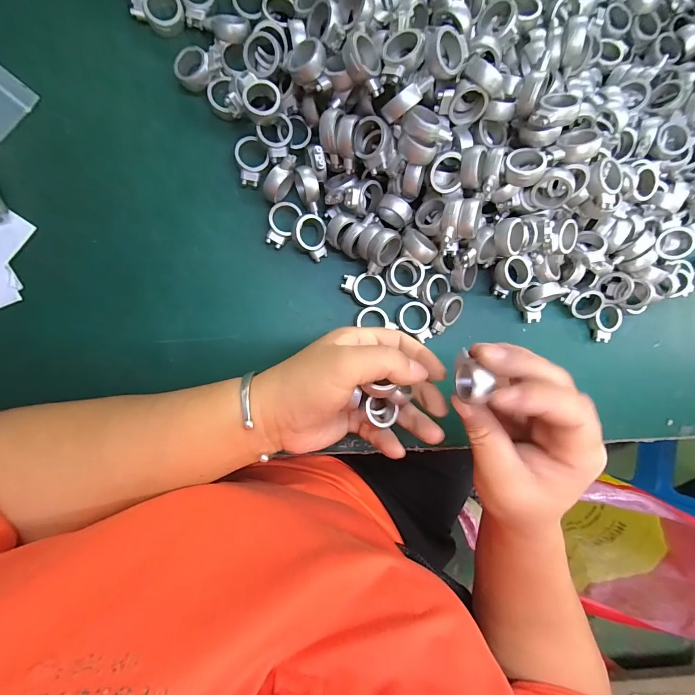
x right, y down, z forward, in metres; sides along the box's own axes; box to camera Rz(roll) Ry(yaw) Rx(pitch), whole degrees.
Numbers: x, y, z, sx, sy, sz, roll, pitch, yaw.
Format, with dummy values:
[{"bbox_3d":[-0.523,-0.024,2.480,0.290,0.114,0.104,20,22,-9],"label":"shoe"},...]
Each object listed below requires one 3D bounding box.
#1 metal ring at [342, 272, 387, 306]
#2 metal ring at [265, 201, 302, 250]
[{"bbox_3d":[0.012,-0.046,0.264,0.034,0.011,0.023,13,92,-9],"label":"metal ring"},{"bbox_3d":[-0.050,-0.092,0.252,0.020,0.009,0.034,26,90,-9],"label":"metal ring"}]

